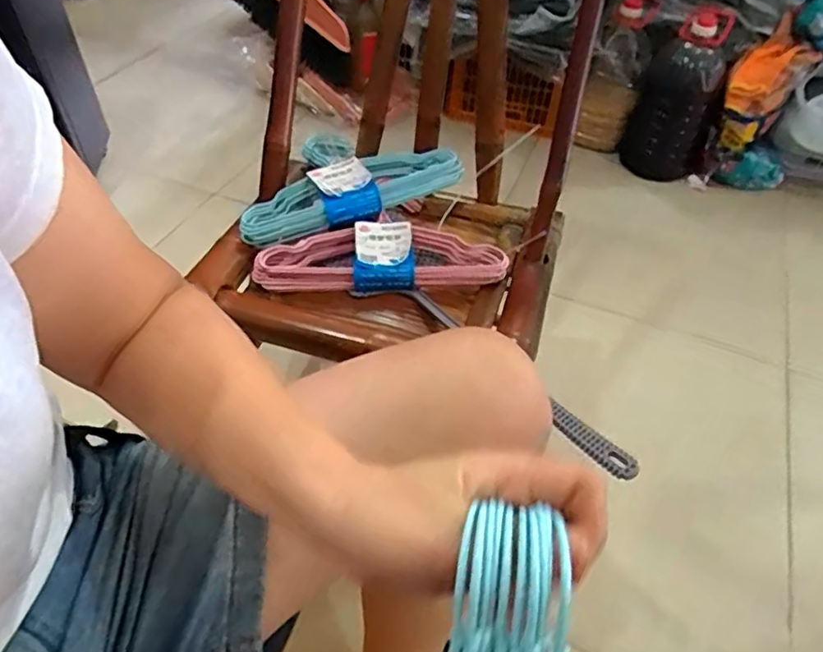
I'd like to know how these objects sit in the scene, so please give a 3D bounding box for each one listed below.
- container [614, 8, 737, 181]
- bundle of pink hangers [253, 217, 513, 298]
[{"bbox_3d":[0.616,-0.516,1.360,0.183,0.332,0.150,24,51,21],"label":"container"},{"bbox_3d":[-0.038,-0.083,0.705,0.288,0.036,0.088,-2,47,-2],"label":"bundle of pink hangers"}]

